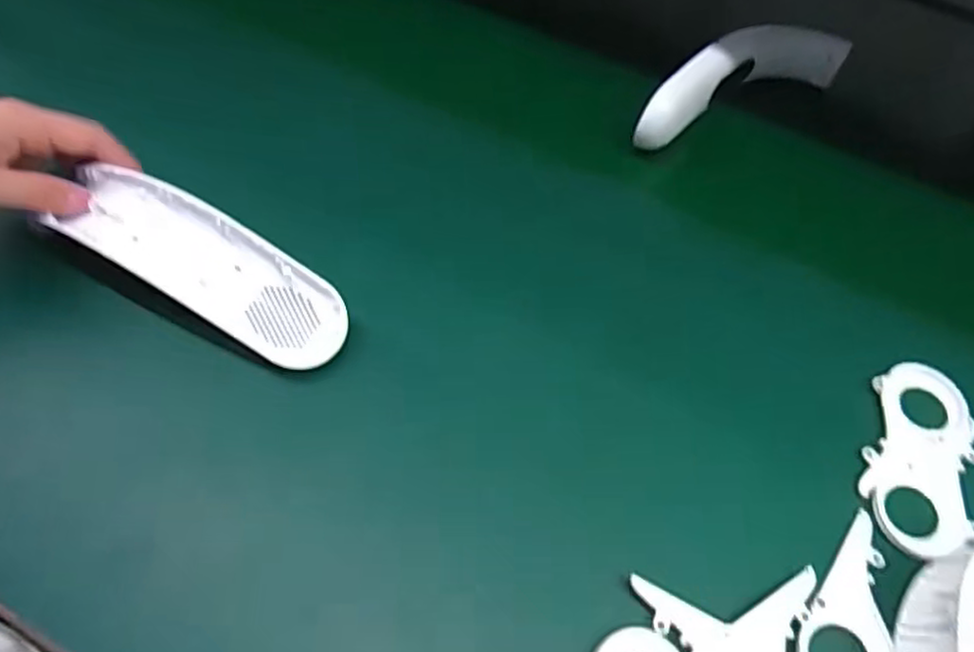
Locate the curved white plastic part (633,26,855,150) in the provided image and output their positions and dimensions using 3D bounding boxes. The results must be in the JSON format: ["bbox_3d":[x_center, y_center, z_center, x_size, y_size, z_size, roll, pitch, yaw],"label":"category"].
[{"bbox_3d":[0.185,-0.188,0.524,0.199,0.065,0.049,-24,62,-18],"label":"curved white plastic part"}]

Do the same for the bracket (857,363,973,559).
[{"bbox_3d":[0.235,0.069,0.367,0.057,0.006,0.110,19,58,7],"label":"bracket"}]

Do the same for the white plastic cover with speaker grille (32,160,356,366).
[{"bbox_3d":[-0.154,-0.033,0.369,0.164,0.032,0.054,31,59,-2],"label":"white plastic cover with speaker grille"}]

